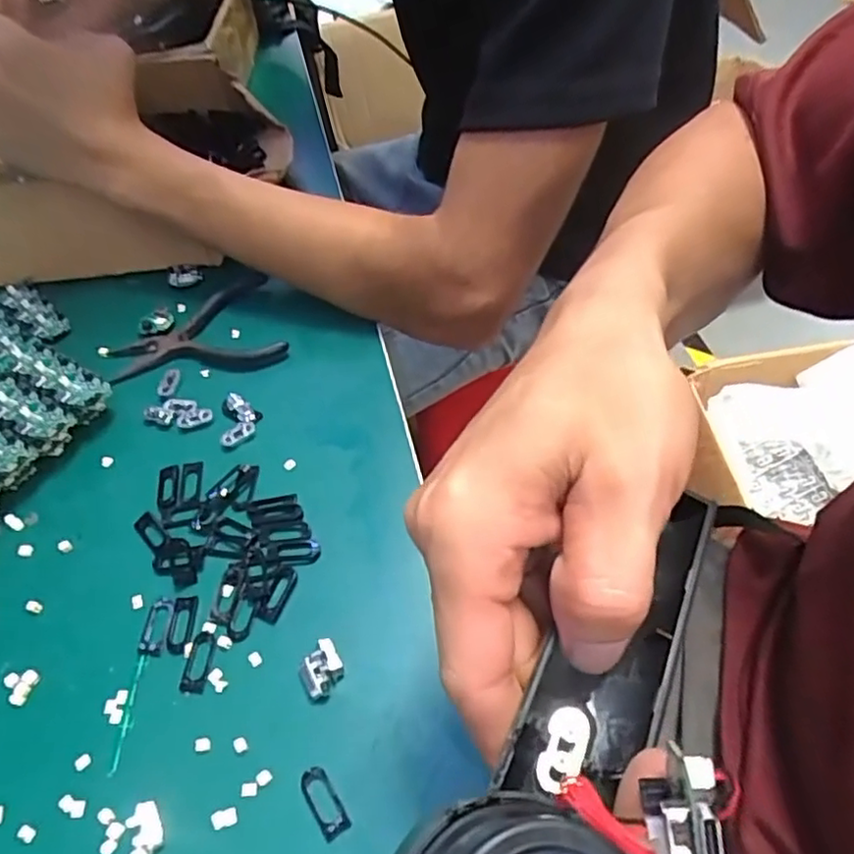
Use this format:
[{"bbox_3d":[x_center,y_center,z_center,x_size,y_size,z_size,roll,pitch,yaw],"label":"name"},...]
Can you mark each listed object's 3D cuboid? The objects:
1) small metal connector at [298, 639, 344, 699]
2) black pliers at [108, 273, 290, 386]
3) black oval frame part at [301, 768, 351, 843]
[{"bbox_3d":[-0.050,0.114,0.305,0.020,0.006,0.022,-27,57,-15],"label":"small metal connector"},{"bbox_3d":[-0.160,-0.067,0.449,0.117,0.009,0.086,-13,55,-5],"label":"black pliers"},{"bbox_3d":[-0.044,0.159,0.274,0.012,0.004,0.028,-30,58,-17],"label":"black oval frame part"}]

